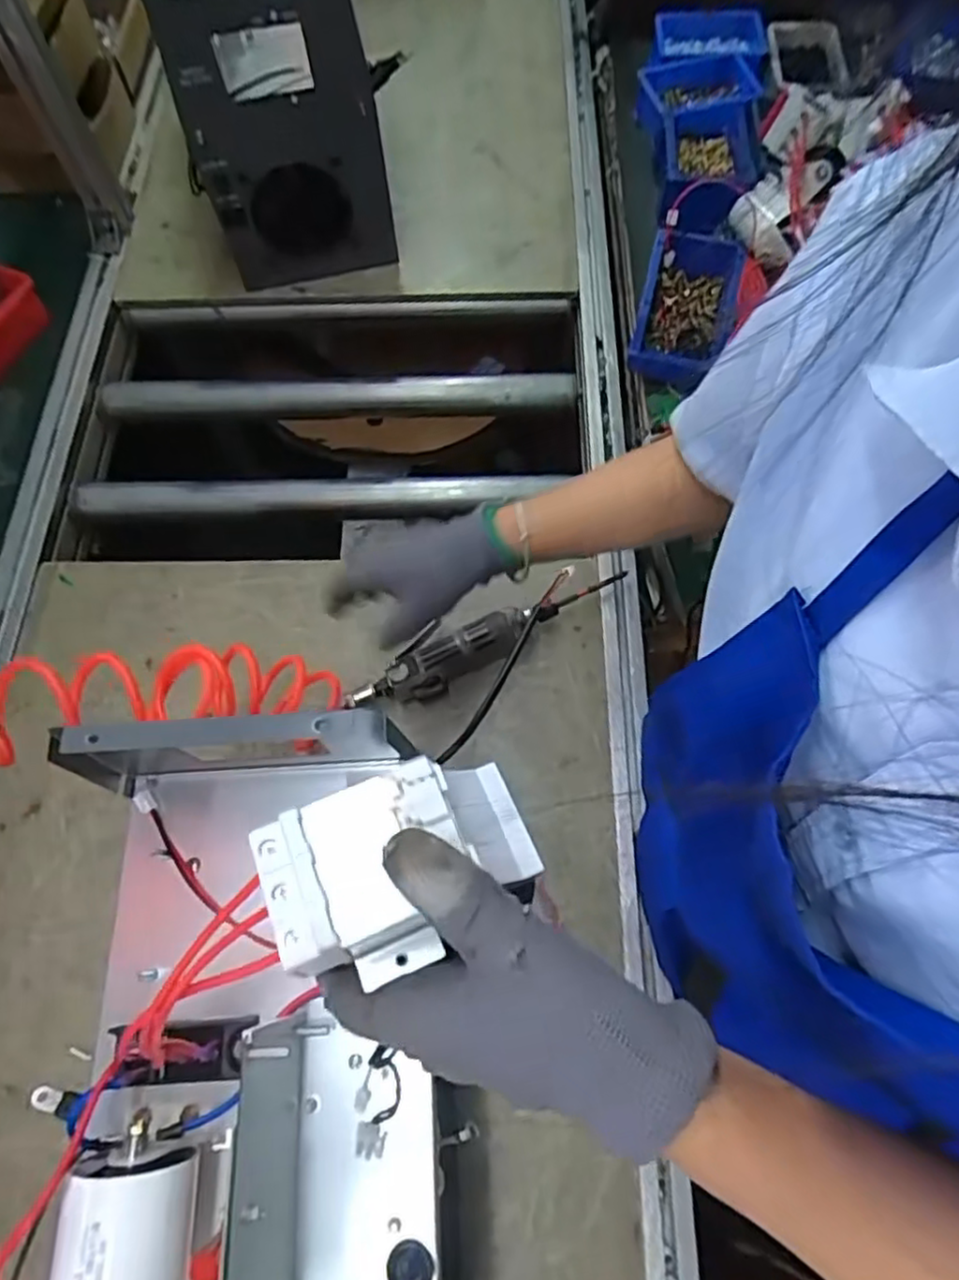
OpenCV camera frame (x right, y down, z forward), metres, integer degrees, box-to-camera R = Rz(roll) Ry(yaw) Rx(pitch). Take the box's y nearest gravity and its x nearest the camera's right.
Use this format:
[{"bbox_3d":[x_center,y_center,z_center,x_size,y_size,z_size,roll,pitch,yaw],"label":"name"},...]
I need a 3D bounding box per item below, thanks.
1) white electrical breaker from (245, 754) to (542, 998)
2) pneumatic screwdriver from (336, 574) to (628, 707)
[{"bbox_3d":[-0.031,0.088,0.282,0.100,0.057,0.074,-19,70,-5],"label":"white electrical breaker"},{"bbox_3d":[0.012,0.001,0.675,0.286,0.047,0.051,-25,69,-9],"label":"pneumatic screwdriver"}]

